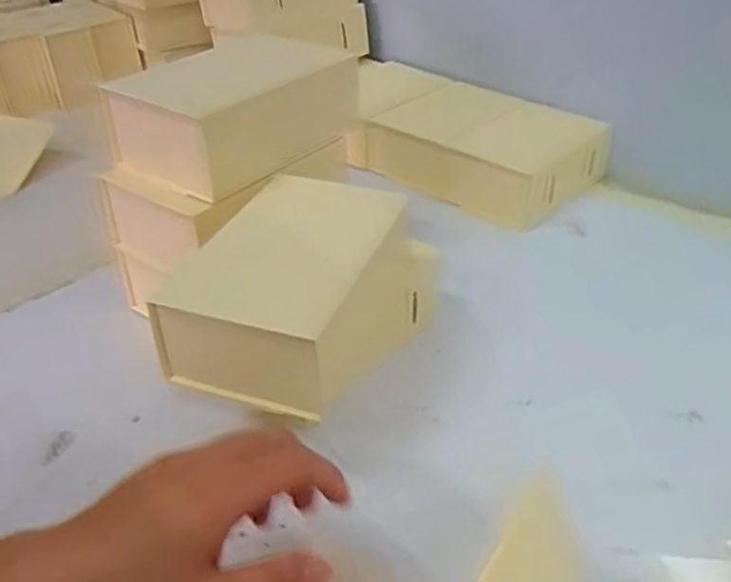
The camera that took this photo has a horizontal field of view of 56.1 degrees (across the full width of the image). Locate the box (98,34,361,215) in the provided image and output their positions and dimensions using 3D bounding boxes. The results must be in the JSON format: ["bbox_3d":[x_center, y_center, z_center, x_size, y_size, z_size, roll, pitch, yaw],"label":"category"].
[{"bbox_3d":[-0.097,-0.133,0.503,0.113,0.069,0.174,21,41,28],"label":"box"}]

